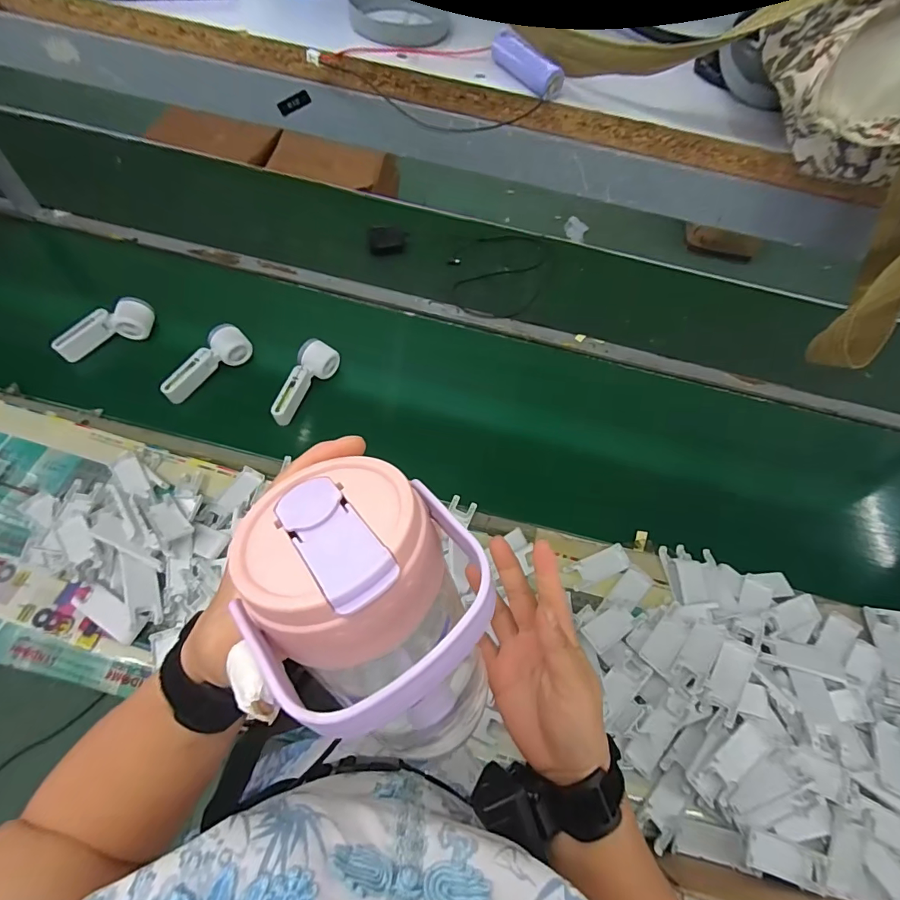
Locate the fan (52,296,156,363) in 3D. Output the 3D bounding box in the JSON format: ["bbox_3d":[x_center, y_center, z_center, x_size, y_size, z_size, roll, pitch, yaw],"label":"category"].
[{"bbox_3d":[-0.620,-0.212,0.818,0.168,0.055,0.061,-34,70,-22],"label":"fan"}]

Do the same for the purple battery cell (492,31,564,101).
[{"bbox_3d":[0.040,-0.210,0.244,0.014,0.013,0.049,-31,69,-21],"label":"purple battery cell"}]

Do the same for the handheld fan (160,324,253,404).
[{"bbox_3d":[-0.433,-0.152,0.799,0.062,0.044,0.169,35,63,13],"label":"handheld fan"}]

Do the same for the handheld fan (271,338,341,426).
[{"bbox_3d":[-0.259,-0.118,0.790,0.056,0.059,0.157,22,61,6],"label":"handheld fan"}]

